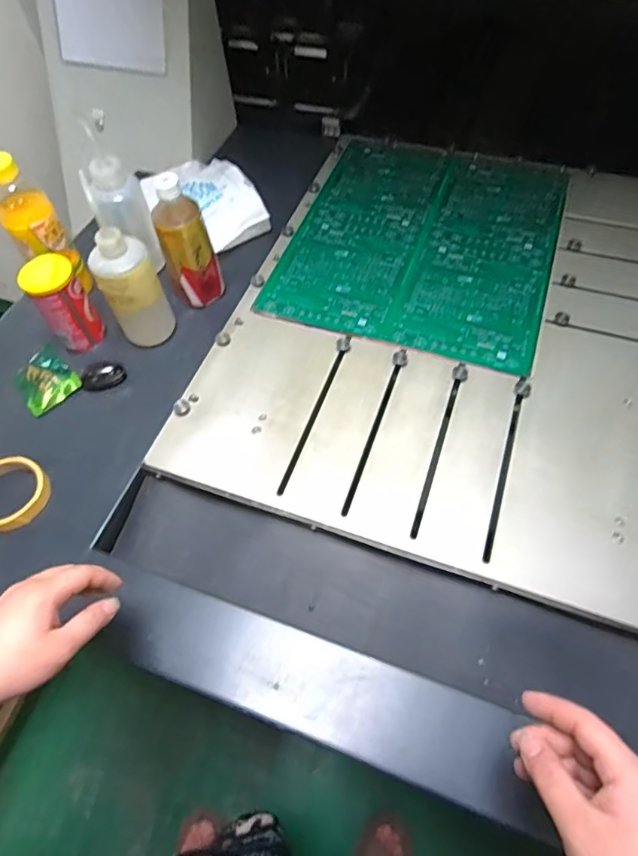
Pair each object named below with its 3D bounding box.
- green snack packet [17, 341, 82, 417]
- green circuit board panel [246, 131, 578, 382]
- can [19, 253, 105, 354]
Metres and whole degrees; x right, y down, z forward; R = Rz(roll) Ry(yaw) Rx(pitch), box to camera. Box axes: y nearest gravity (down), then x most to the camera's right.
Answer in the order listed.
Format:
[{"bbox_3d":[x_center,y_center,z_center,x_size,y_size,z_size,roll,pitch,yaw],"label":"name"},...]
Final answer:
[{"bbox_3d":[-0.378,-0.067,0.700,0.072,0.018,0.086,-40,65,-18],"label":"green snack packet"},{"bbox_3d":[0.164,-0.298,0.798,0.383,0.010,0.444,16,62,12],"label":"green circuit board panel"},{"bbox_3d":[-0.341,-0.169,0.682,0.061,0.114,0.065,-1,60,2],"label":"can"}]

